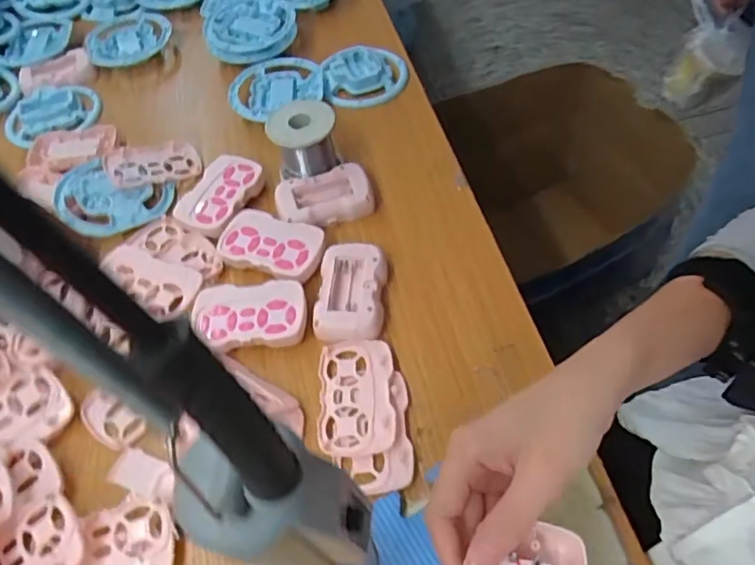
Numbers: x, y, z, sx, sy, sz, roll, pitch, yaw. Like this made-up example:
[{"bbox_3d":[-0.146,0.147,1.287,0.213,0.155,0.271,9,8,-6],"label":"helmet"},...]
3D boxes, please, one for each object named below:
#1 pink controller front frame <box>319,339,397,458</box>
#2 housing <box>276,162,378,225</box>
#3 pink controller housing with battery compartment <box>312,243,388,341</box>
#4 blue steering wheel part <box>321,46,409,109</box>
[{"bbox_3d":[-0.015,0.082,0.413,0.053,0.008,0.086,-4,54,2],"label":"pink controller front frame"},{"bbox_3d":[-0.048,-0.080,0.516,0.085,0.017,0.054,-18,55,-8],"label":"housing"},{"bbox_3d":[-0.021,0.009,0.459,0.053,0.023,0.084,0,55,5],"label":"pink controller housing with battery compartment"},{"bbox_3d":[-0.013,-0.229,0.623,0.095,0.023,0.075,-12,54,-4],"label":"blue steering wheel part"}]

